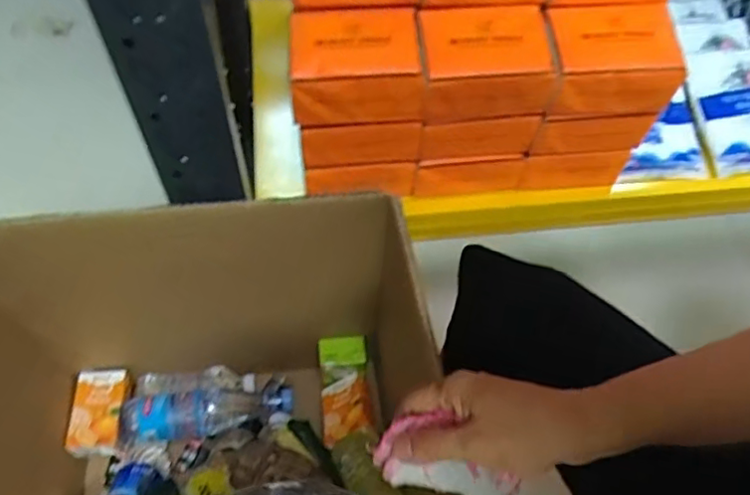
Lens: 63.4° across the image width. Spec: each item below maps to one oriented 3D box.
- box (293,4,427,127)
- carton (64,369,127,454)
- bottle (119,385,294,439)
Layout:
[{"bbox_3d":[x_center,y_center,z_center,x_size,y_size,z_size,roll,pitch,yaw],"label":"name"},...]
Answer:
[{"bbox_3d":[-0.019,-0.166,0.556,0.121,0.068,0.083,-1,57,-4],"label":"box"},{"bbox_3d":[-0.383,0.227,0.846,0.067,0.032,0.115,-1,57,-4],"label":"carton"},{"bbox_3d":[-0.232,0.228,0.848,0.231,0.054,0.063,-5,58,-6],"label":"bottle"}]

